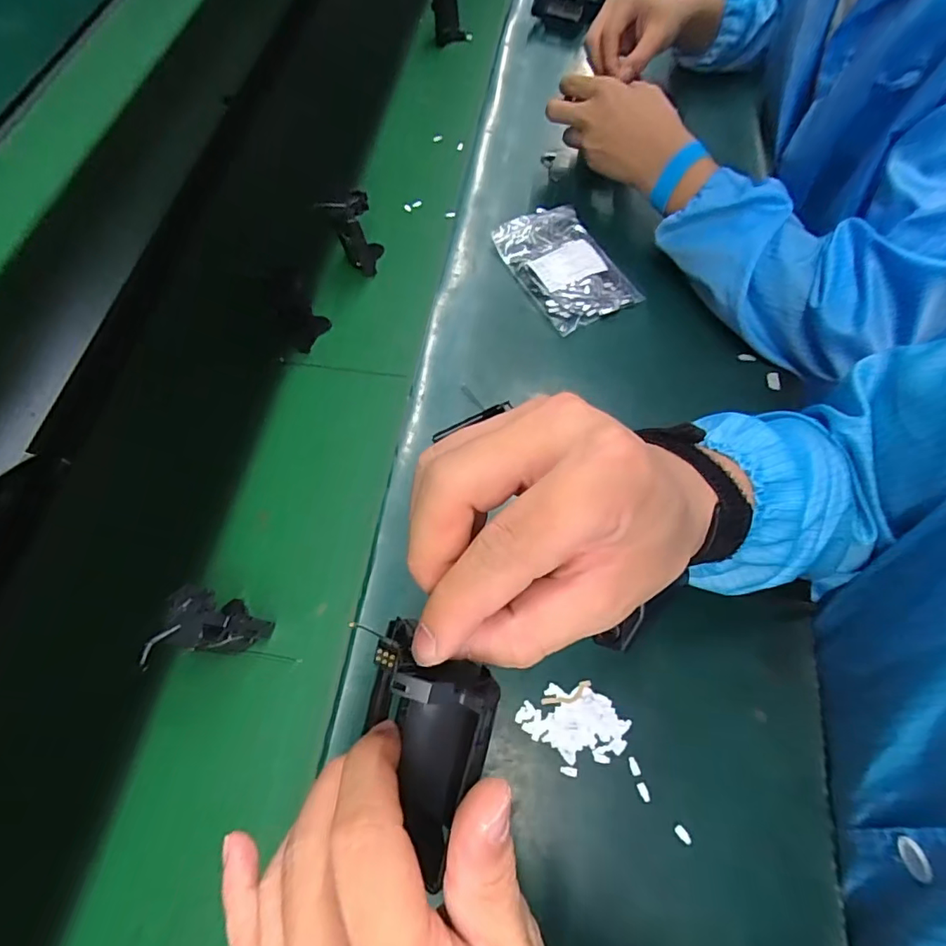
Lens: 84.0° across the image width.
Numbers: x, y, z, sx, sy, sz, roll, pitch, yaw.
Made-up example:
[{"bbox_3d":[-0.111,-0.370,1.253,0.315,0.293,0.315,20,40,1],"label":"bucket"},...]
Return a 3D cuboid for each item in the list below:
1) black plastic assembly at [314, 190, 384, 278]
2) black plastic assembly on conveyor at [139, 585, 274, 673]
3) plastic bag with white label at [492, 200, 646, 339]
[{"bbox_3d":[-0.125,-0.253,0.555,0.041,0.082,0.042,8,66,6],"label":"black plastic assembly"},{"bbox_3d":[-0.182,0.115,0.376,0.049,0.069,0.054,11,66,7],"label":"black plastic assembly on conveyor"},{"bbox_3d":[0.095,-0.218,0.549,0.094,0.021,0.148,-26,67,-9],"label":"plastic bag with white label"}]

